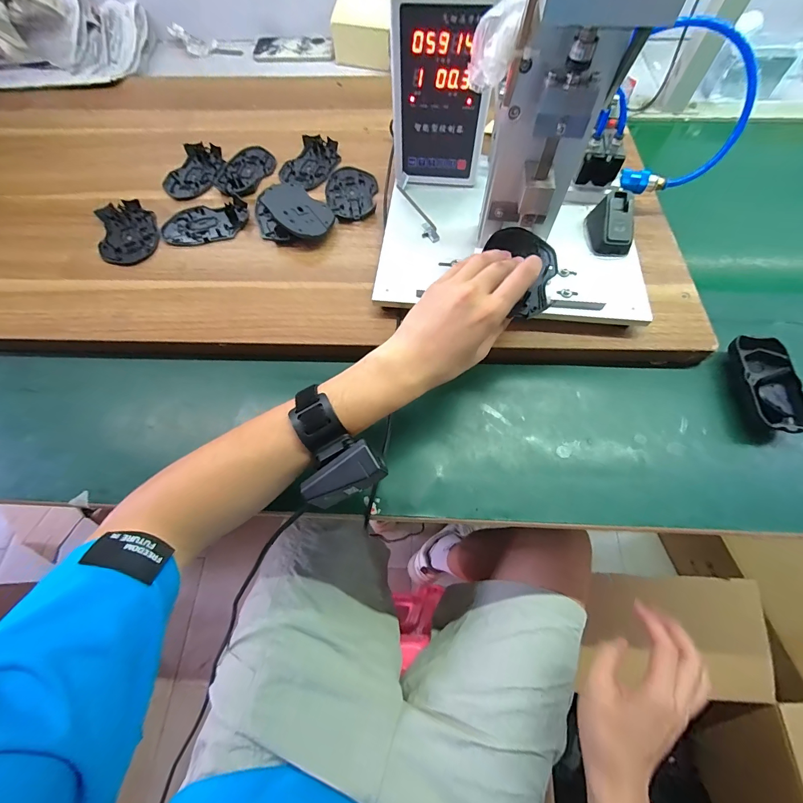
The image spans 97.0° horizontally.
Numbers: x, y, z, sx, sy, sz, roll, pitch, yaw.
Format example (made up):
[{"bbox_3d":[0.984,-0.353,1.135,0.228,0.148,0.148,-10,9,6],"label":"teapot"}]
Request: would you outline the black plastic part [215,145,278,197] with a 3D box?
[{"bbox_3d":[-0.237,-0.348,0.532,0.076,0.015,0.120,15,67,8],"label":"black plastic part"}]

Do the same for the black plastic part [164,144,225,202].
[{"bbox_3d":[-0.309,-0.350,0.535,0.067,0.014,0.111,15,67,8],"label":"black plastic part"}]

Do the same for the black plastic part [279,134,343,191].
[{"bbox_3d":[-0.139,-0.362,0.538,0.073,0.010,0.121,17,67,9],"label":"black plastic part"}]

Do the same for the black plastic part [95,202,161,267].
[{"bbox_3d":[-0.374,-0.232,0.482,0.074,0.009,0.111,-22,67,-8],"label":"black plastic part"}]

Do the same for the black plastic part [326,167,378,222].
[{"bbox_3d":[-0.071,-0.302,0.510,0.072,0.010,0.110,0,66,2],"label":"black plastic part"}]

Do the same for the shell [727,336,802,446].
[{"bbox_3d":[0.386,-0.014,0.379,0.050,0.032,0.112,10,66,6],"label":"shell"}]

